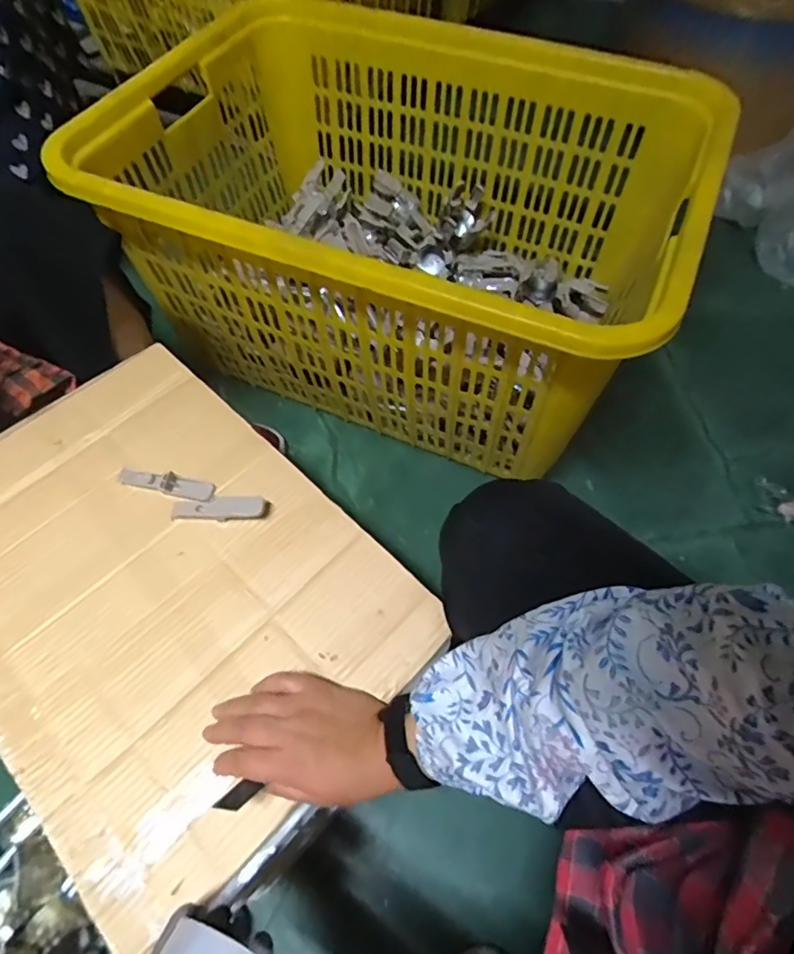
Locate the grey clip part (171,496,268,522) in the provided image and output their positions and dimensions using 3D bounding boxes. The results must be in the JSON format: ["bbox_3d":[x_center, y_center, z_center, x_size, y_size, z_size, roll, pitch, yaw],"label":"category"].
[{"bbox_3d":[-0.179,0.031,0.539,0.094,0.008,0.026,2,74,7],"label":"grey clip part"}]

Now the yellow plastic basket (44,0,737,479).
[{"bbox_3d":[0.008,-0.390,0.884,0.796,0.377,0.606,20,62,12],"label":"yellow plastic basket"}]

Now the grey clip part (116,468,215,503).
[{"bbox_3d":[-0.241,0.006,0.557,0.102,0.019,0.024,13,61,8],"label":"grey clip part"}]

